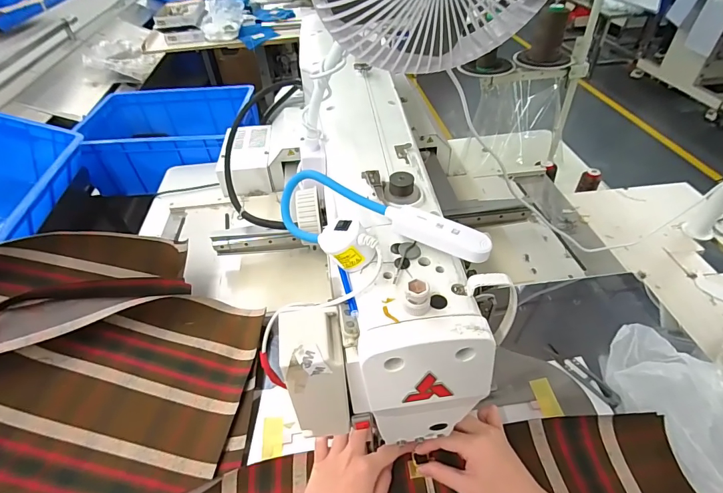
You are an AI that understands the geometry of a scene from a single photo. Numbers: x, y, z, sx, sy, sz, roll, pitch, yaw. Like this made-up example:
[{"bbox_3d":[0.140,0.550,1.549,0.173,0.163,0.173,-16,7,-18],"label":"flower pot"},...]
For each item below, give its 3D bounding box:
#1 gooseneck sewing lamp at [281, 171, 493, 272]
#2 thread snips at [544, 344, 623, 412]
[{"bbox_3d":[0.004,-0.009,0.314,0.184,0.042,0.065,18,48,20],"label":"gooseneck sewing lamp"},{"bbox_3d":[0.286,0.165,0.501,0.023,0.008,0.101,-24,48,-21],"label":"thread snips"}]

